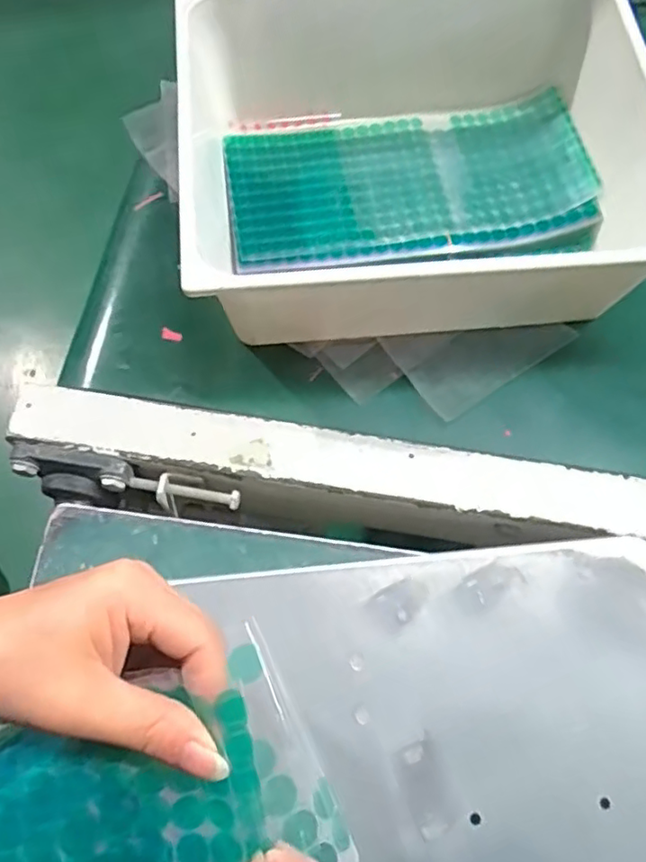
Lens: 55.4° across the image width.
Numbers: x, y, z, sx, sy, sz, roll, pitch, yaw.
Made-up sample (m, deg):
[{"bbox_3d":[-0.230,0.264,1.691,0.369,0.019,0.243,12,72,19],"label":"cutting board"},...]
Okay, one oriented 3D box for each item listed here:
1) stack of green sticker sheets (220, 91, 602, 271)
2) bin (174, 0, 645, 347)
[{"bbox_3d":[0.074,-0.219,0.540,0.310,0.026,0.159,-3,72,-2],"label":"stack of green sticker sheets"},{"bbox_3d":[0.081,-0.218,0.491,0.367,0.114,0.296,-6,72,-3],"label":"bin"}]

